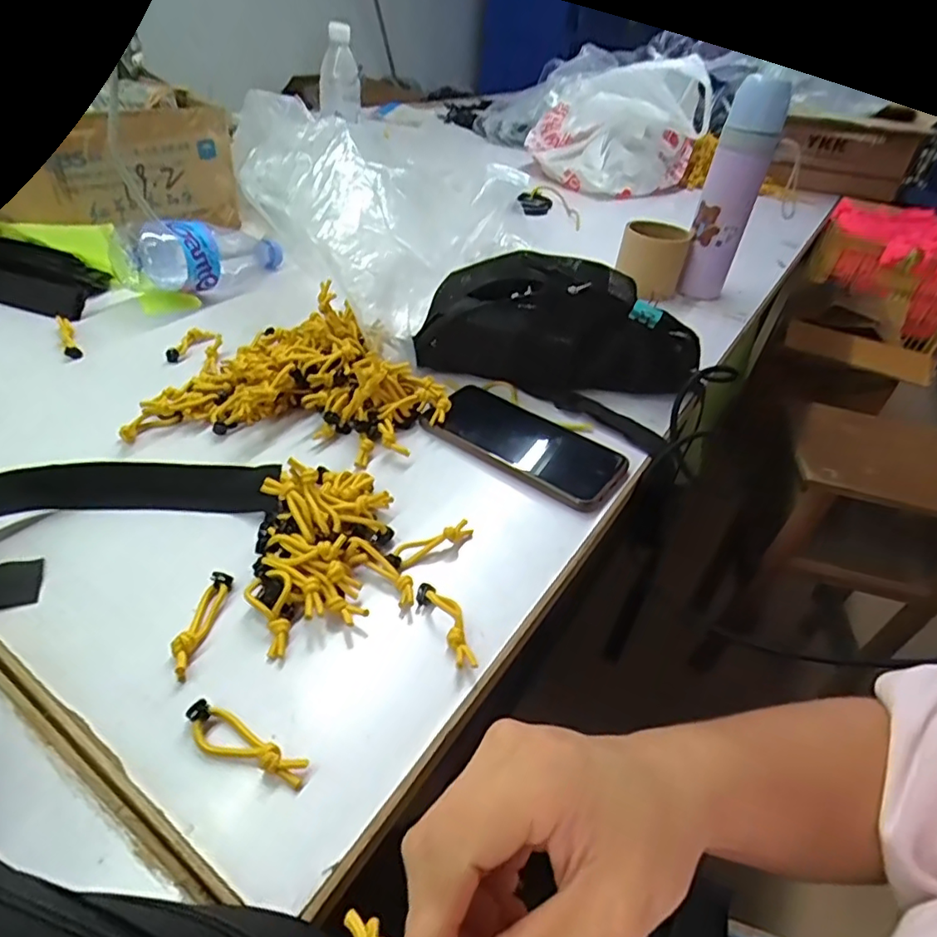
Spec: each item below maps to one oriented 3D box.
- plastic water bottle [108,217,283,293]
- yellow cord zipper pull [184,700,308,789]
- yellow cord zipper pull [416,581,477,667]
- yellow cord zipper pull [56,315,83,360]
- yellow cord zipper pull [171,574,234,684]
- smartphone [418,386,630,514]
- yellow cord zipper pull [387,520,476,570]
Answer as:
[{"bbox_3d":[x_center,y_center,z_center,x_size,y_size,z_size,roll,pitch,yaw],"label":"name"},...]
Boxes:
[{"bbox_3d":[-0.291,-0.234,0.629,0.074,0.076,0.180,21,25,15],"label":"plastic water bottle"},{"bbox_3d":[-0.104,0.127,0.261,0.064,0.010,0.018,23,42,16],"label":"yellow cord zipper pull"},{"bbox_3d":[-0.010,0.089,0.324,0.020,0.013,0.059,-16,46,-27],"label":"yellow cord zipper pull"},{"bbox_3d":[-0.365,-0.121,0.519,0.012,0.010,0.070,-20,47,-28],"label":"yellow cord zipper pull"},{"bbox_3d":[-0.146,0.084,0.308,0.013,0.012,0.062,7,40,-2],"label":"yellow cord zipper pull"},{"bbox_3d":[0.049,-0.023,0.460,0.155,0.012,0.081,29,44,22],"label":"smartphone"},{"bbox_3d":[-0.022,0.046,0.365,0.065,0.010,0.013,-18,47,-28],"label":"yellow cord zipper pull"}]

